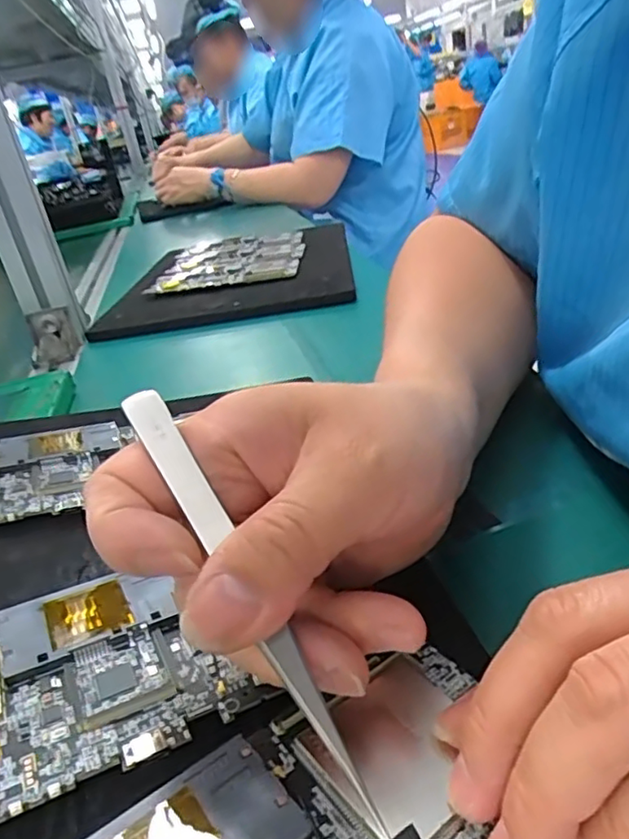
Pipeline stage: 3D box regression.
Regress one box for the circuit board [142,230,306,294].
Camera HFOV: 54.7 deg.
[{"bbox_3d":[-0.092,-0.188,0.705,0.155,0.006,0.208,-5,29,5],"label":"circuit board"}]

